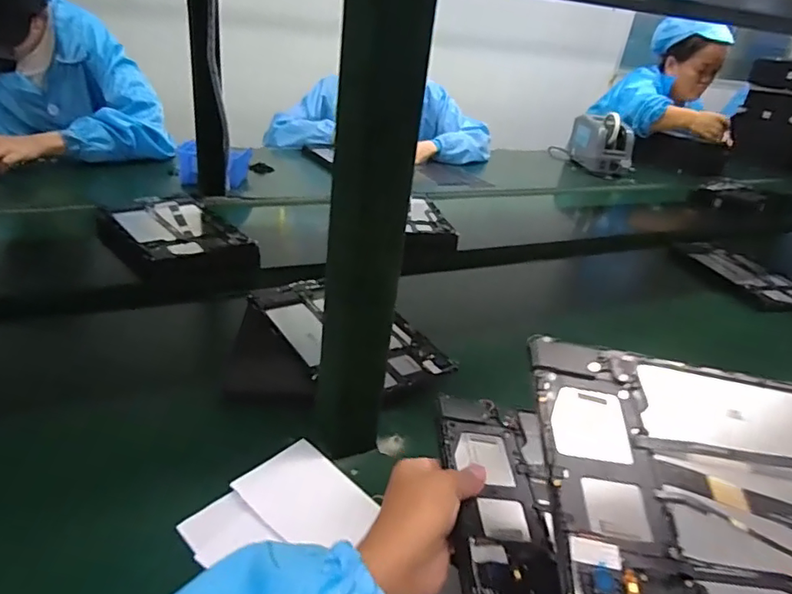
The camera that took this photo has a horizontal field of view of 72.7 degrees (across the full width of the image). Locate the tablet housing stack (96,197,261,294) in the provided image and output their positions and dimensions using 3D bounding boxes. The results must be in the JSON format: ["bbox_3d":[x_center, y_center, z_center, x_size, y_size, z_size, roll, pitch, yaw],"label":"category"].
[{"bbox_3d":[-0.325,-0.082,0.801,0.158,0.044,0.252,-18,38,-39],"label":"tablet housing stack"}]

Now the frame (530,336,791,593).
[{"bbox_3d":[0.189,0.100,0.280,0.235,0.011,0.149,9,47,-7],"label":"frame"}]

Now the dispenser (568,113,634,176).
[{"bbox_3d":[0.579,-0.433,1.506,0.119,0.133,0.189,3,29,-9],"label":"dispenser"}]

